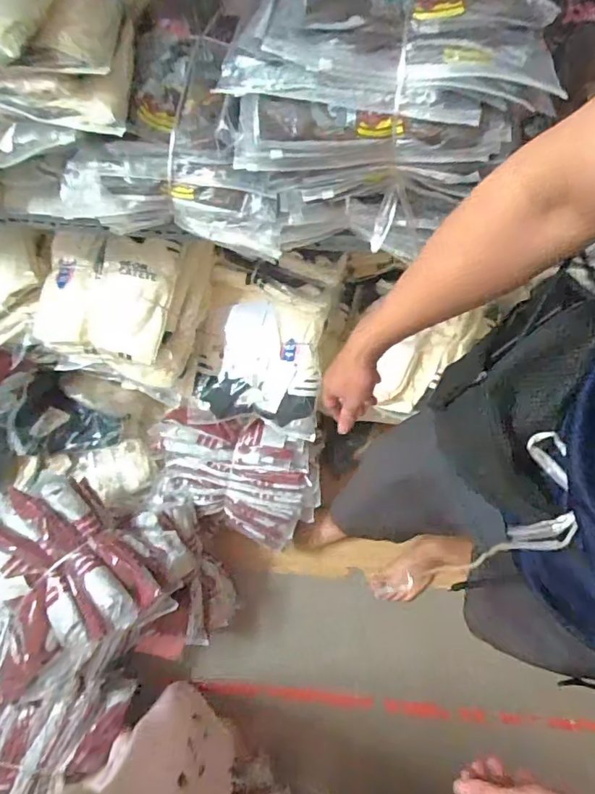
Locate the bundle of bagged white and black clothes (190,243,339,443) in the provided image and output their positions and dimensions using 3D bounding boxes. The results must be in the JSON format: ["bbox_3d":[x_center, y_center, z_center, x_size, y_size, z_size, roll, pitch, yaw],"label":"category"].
[{"bbox_3d":[-0.069,-0.110,1.060,0.251,0.140,0.348,9,96,8],"label":"bundle of bagged white and black clothes"}]

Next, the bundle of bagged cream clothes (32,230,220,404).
[{"bbox_3d":[-0.320,-0.176,0.940,0.266,0.140,0.308,17,99,9],"label":"bundle of bagged cream clothes"}]

